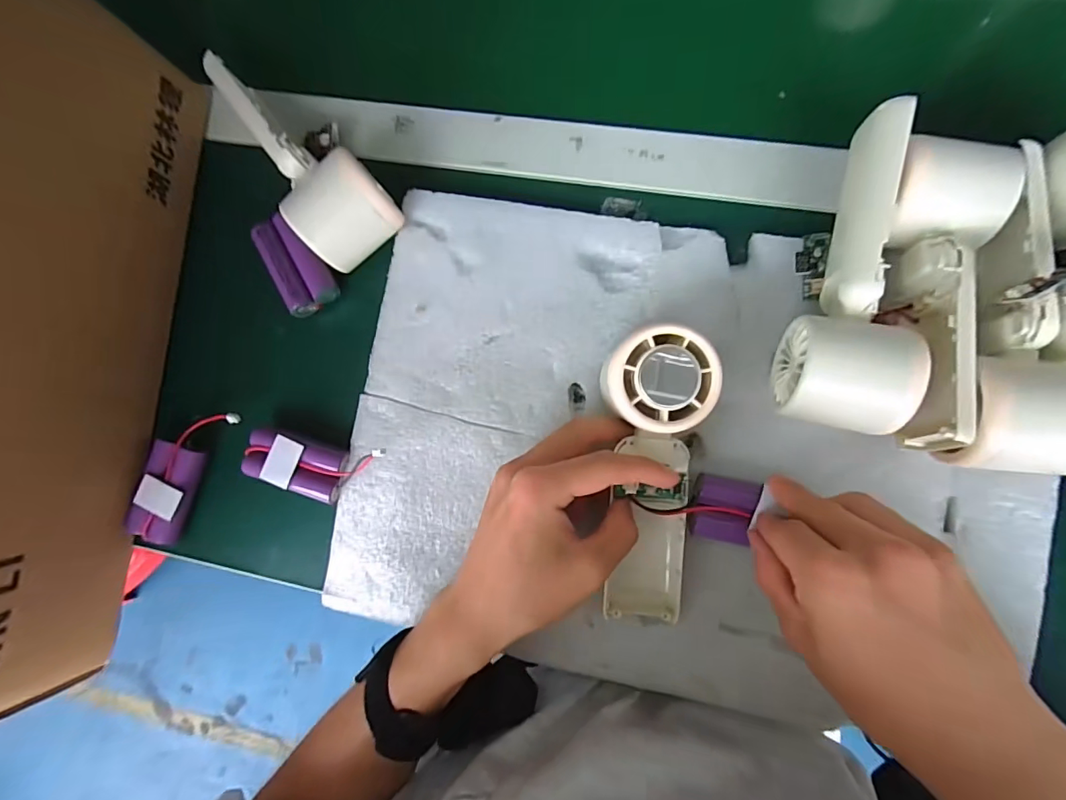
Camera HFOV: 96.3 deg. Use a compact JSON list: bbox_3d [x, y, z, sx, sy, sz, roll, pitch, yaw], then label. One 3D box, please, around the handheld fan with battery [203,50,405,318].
[{"bbox_3d":[-0.166,-0.150,0.311,0.098,0.042,0.163,-36,83,3],"label":"handheld fan with battery"}]

